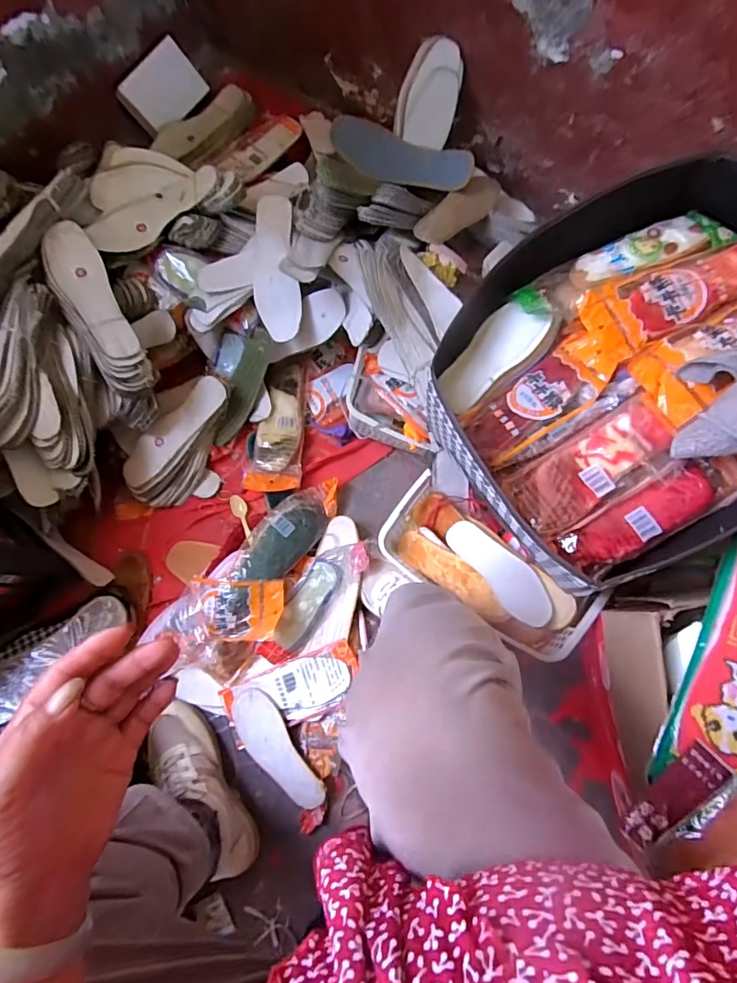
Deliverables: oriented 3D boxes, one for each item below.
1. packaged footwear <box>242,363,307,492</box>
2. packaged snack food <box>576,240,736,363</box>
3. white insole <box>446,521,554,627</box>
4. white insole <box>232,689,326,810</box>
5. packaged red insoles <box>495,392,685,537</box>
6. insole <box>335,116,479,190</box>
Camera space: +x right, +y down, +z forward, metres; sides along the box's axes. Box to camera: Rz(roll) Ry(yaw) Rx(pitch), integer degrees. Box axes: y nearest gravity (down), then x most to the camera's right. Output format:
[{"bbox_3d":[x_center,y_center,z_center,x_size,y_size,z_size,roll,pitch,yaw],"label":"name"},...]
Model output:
[{"bbox_3d":[-0.146,-0.108,0.813,0.085,0.020,0.223,5,75,2],"label":"packaged footwear"},{"bbox_3d":[0.352,-0.222,0.542,0.222,0.031,0.084,-21,76,-5],"label":"packaged snack food"},{"bbox_3d":[0.184,0.110,0.681,0.061,0.017,0.175,-38,78,-9],"label":"white insole"},{"bbox_3d":[-0.133,0.369,0.702,0.062,0.008,0.181,-34,81,-5],"label":"white insole"},{"bbox_3d":[0.239,-0.033,0.523,0.165,0.039,0.099,-32,76,5],"label":"packaged red insoles"},{"bbox_3d":[0.052,-0.543,0.803,0.238,0.045,0.071,18,76,6],"label":"insole"}]

